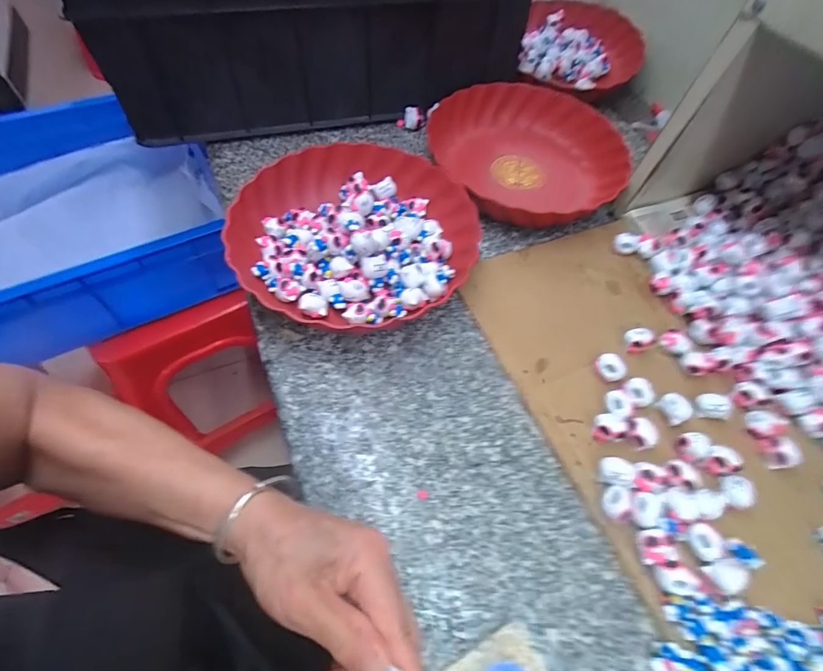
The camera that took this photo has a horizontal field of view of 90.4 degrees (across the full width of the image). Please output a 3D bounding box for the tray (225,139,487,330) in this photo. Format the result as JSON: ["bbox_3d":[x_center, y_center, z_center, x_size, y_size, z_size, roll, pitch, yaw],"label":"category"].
[{"bbox_3d":[-0.060,-0.106,0.427,0.239,0.052,0.238,41,66,18],"label":"tray"}]

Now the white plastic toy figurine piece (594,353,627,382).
[{"bbox_3d":[0.185,0.031,0.382,0.018,0.025,0.027,-37,69,-22],"label":"white plastic toy figurine piece"}]

